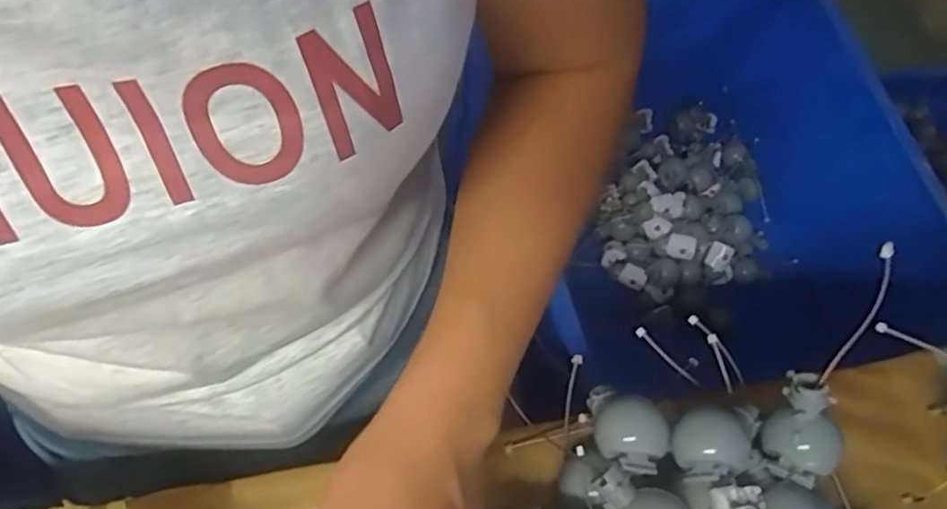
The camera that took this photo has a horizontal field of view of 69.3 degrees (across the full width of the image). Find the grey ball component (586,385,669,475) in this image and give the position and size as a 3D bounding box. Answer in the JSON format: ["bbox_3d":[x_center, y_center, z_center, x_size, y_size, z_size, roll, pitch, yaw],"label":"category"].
[{"bbox_3d":[0.075,0.088,0.344,0.030,0.029,0.046,-40,75,-22],"label":"grey ball component"}]

